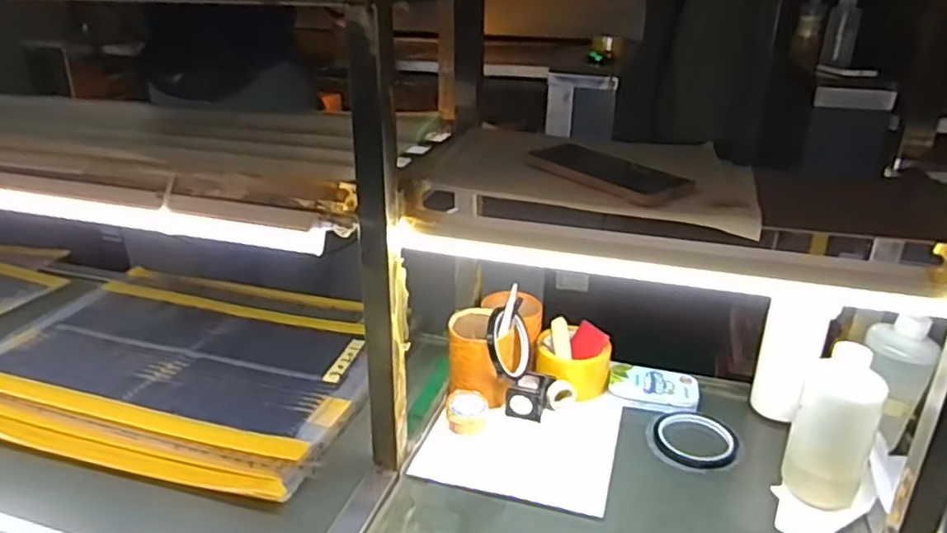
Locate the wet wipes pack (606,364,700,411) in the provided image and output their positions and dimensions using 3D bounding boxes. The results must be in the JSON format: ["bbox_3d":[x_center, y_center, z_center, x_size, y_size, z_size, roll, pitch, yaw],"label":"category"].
[{"bbox_3d":[0.232,0.153,0.850,0.111,0.024,0.068,10,27,18],"label":"wet wipes pack"}]

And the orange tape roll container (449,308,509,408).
[{"bbox_3d":[0.007,0.116,0.828,0.077,0.098,0.085,0,26,-1],"label":"orange tape roll container"}]

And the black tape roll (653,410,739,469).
[{"bbox_3d":[0.256,0.197,0.762,0.091,0.010,0.089,9,27,17],"label":"black tape roll"}]

